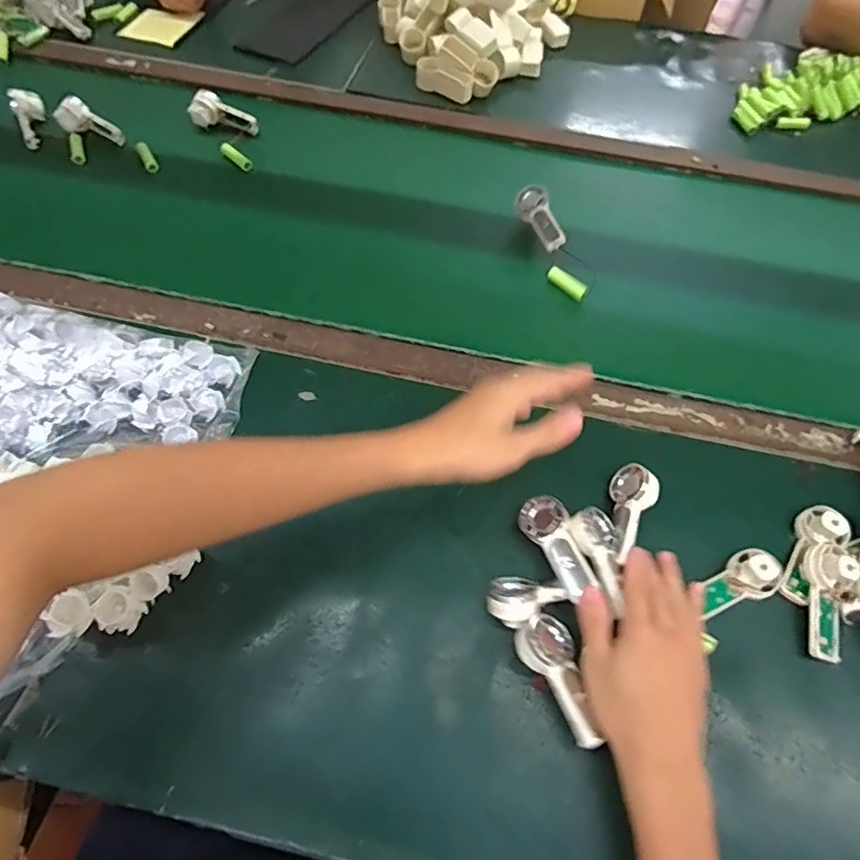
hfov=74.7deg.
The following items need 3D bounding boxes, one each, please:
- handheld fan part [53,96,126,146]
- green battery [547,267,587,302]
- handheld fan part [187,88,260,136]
[{"bbox_3d":[-0.454,-0.412,0.757,0.094,0.021,0.041,24,60,-9],"label":"handheld fan part"},{"bbox_3d":[0.160,-0.172,0.661,0.018,0.015,0.052,-36,68,-20],"label":"green battery"},{"bbox_3d":[-0.284,-0.439,0.785,0.092,0.031,0.042,16,59,-11],"label":"handheld fan part"}]

